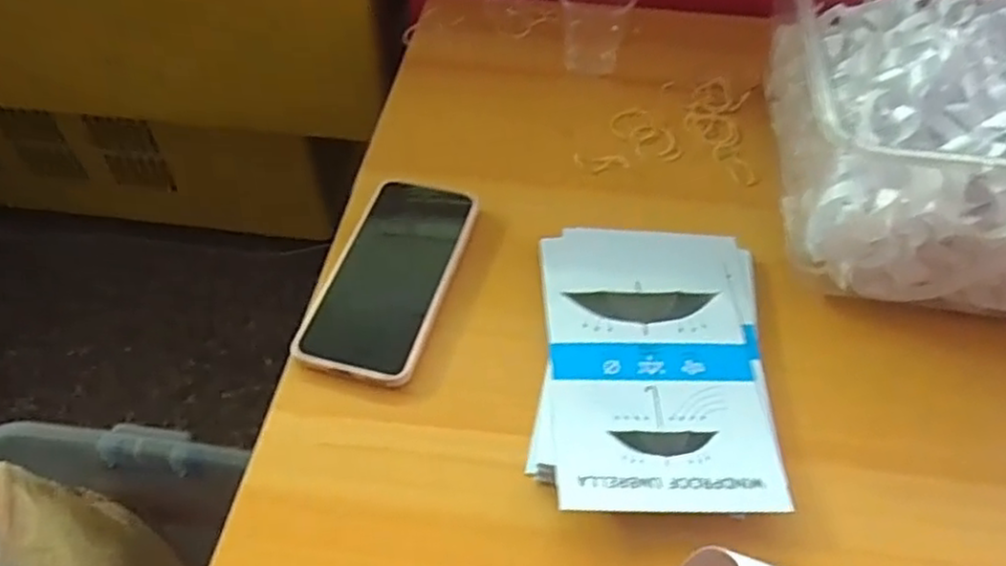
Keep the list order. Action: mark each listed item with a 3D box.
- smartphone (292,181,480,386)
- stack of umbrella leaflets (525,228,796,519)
[{"bbox_3d":[-0.074,-0.008,0.467,0.080,0.011,0.158,12,51,9],"label":"smartphone"},{"bbox_3d":[0.089,0.041,0.427,0.132,0.012,0.203,3,50,2],"label":"stack of umbrella leaflets"}]

